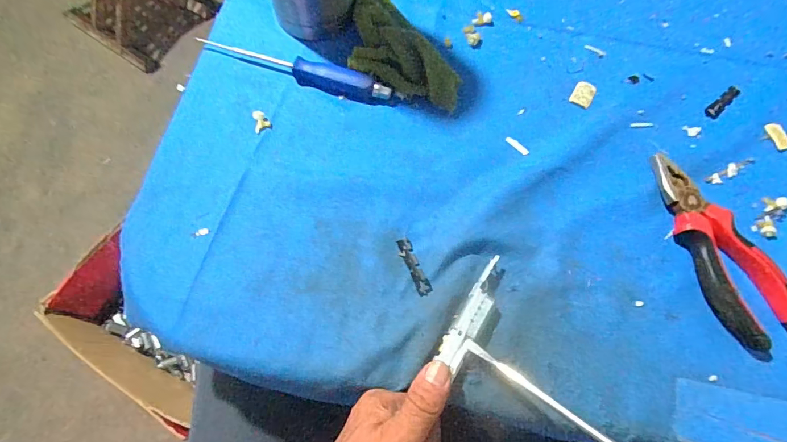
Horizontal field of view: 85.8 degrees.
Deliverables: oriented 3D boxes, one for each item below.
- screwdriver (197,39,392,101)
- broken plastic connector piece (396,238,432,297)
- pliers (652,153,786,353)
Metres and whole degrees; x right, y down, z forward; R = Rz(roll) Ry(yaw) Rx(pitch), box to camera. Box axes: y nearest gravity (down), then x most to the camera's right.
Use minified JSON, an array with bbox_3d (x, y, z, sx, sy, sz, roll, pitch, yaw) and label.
[{"bbox_3d":[-0.089,-0.141,0.386,0.179,0.019,0.022,20,69,6],"label":"screwdriver"},{"bbox_3d":[0.016,0.035,0.325,0.011,0.004,0.047,-21,70,-9],"label":"broken plastic connector piece"},{"bbox_3d":[0.250,0.018,0.326,0.051,0.020,0.156,-19,70,-8],"label":"pliers"}]

